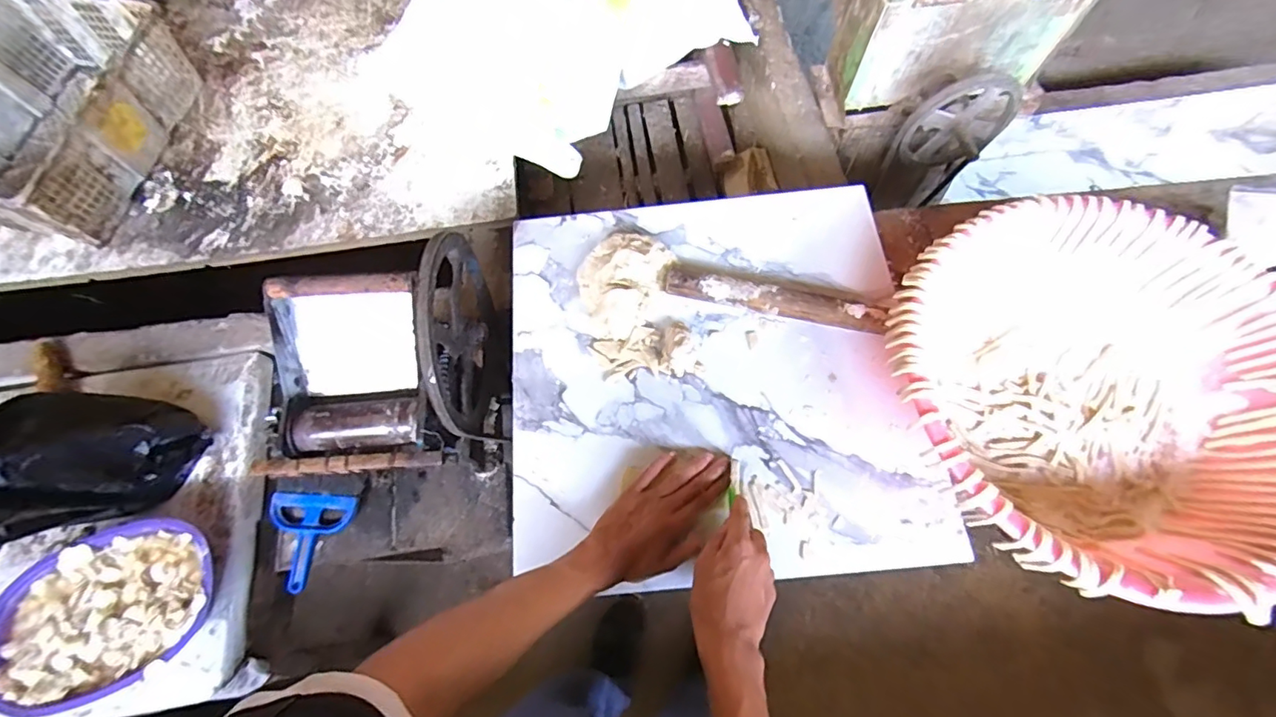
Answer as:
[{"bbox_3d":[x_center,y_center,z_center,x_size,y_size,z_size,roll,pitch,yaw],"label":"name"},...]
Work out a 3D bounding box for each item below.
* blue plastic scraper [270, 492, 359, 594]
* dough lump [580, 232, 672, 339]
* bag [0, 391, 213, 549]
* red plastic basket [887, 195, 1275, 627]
[{"bbox_3d":[-0.506,0.279,0.829,0.129,0.026,0.138,4,70,2],"label":"blue plastic scraper"},{"bbox_3d":[-0.023,-0.105,0.697,0.109,0.057,0.141,36,74,12],"label":"dough lump"},{"bbox_3d":[-0.823,0.150,0.738,0.191,0.257,0.249,9,70,4],"label":"bag"},{"bbox_3d":[0.484,0.038,0.588,0.410,0.116,0.405,0,70,0],"label":"red plastic basket"}]

